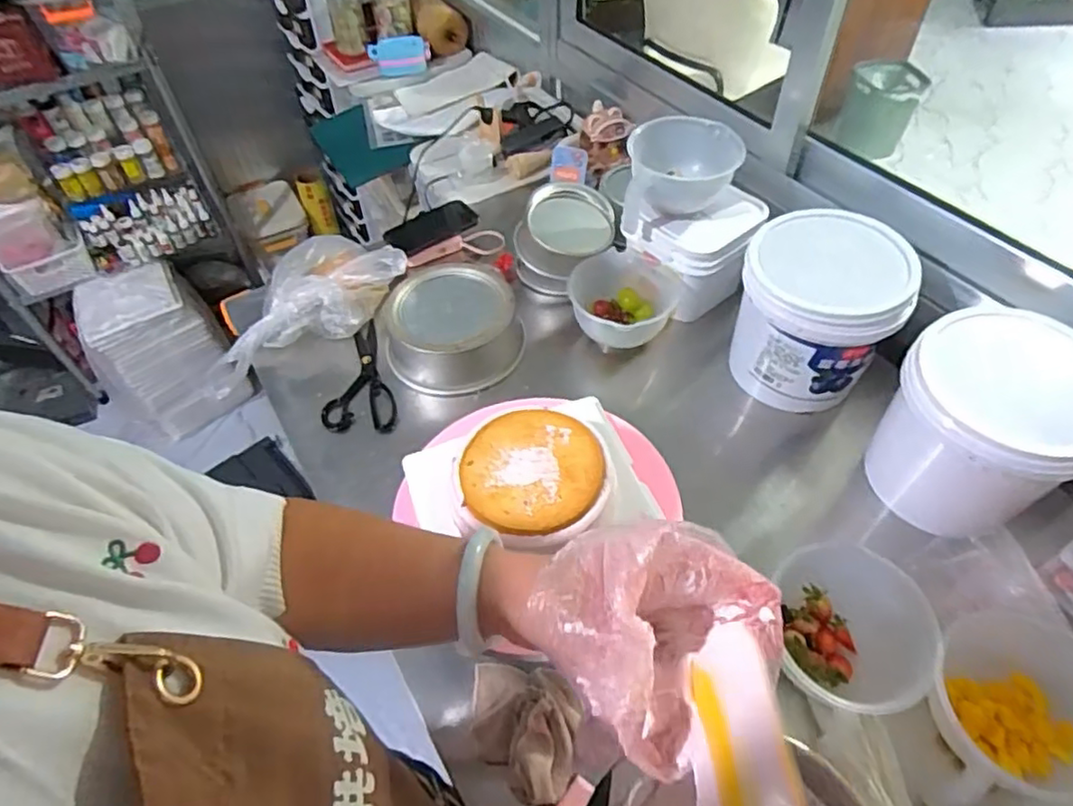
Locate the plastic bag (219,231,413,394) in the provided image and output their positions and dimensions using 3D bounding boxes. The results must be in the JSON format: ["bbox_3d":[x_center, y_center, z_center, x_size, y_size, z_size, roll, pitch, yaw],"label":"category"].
[{"bbox_3d":[-0.354,-0.163,1.021,0.321,0.109,0.191,-34,55,3],"label":"plastic bag"}]

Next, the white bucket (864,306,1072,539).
[{"bbox_3d":[0.523,0.026,0.756,0.199,0.205,0.192,-1,51,2],"label":"white bucket"}]

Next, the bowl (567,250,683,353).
[{"bbox_3d":[0.125,-0.150,0.955,0.157,0.067,0.150,-1,51,2],"label":"bowl"}]

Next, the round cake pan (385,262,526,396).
[{"bbox_3d":[-0.125,-0.116,0.978,0.203,0.072,0.200,-10,52,-5],"label":"round cake pan"}]

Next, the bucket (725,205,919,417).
[{"bbox_3d":[0.364,-0.117,0.864,0.185,0.207,0.185,-1,51,2],"label":"bucket"}]

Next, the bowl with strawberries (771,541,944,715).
[{"bbox_3d":[0.310,0.233,0.653,0.143,0.075,0.159,8,52,9],"label":"bowl with strawberries"}]

